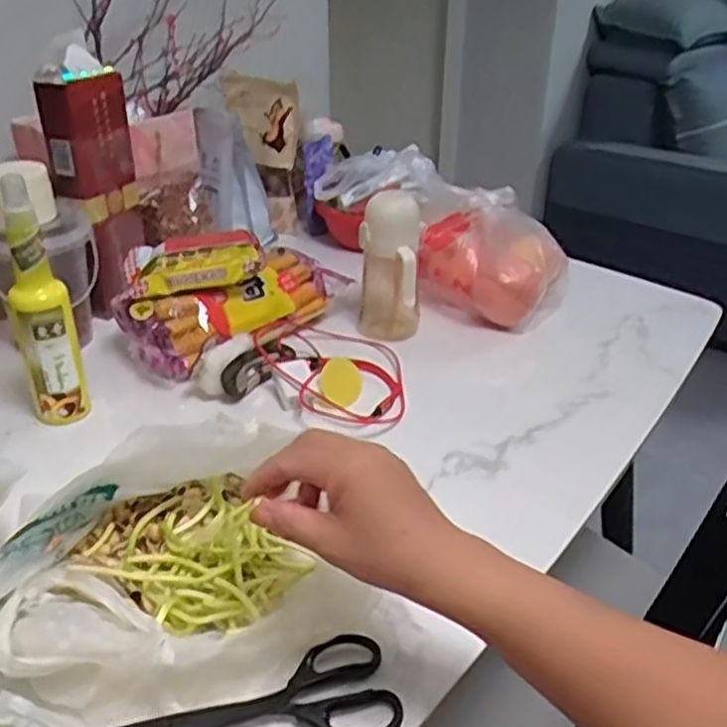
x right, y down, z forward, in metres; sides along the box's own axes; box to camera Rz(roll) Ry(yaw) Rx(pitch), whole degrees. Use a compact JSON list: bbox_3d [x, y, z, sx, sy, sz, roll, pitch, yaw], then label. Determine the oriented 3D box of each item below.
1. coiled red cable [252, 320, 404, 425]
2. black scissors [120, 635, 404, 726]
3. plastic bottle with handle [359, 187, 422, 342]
[{"bbox_3d":[-0.031,0.012,0.791,0.159,0.030,0.217,-2,31,-28],"label":"coiled red cable"},{"bbox_3d":[-0.061,0.213,0.449,0.163,0.011,0.070,-8,32,-16],"label":"black scissors"},{"bbox_3d":[0.032,-0.114,0.851,0.072,0.163,0.077,2,31,1],"label":"plastic bottle with handle"}]

